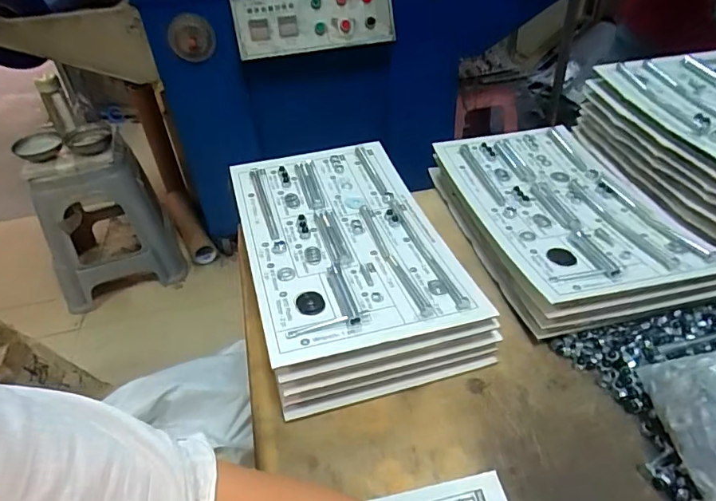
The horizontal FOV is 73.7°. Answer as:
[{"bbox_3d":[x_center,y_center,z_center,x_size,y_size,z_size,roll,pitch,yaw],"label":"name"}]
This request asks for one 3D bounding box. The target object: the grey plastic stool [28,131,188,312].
[{"bbox_3d":[-0.868,-0.103,1.632,0.382,0.470,0.326,-23,43,-21],"label":"grey plastic stool"}]

